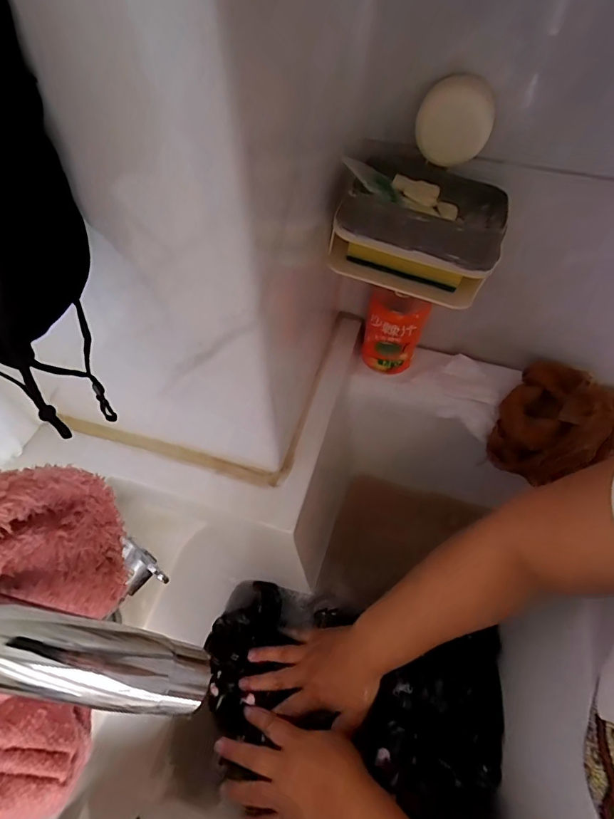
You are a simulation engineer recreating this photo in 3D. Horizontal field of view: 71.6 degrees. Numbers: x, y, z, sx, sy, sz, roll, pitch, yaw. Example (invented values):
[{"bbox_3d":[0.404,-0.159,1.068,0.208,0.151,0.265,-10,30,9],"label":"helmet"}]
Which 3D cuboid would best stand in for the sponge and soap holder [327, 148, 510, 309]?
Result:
[{"bbox_3d":[0.090,-0.142,0.344,0.128,0.077,0.088,23,59,13],"label":"sponge and soap holder"}]

